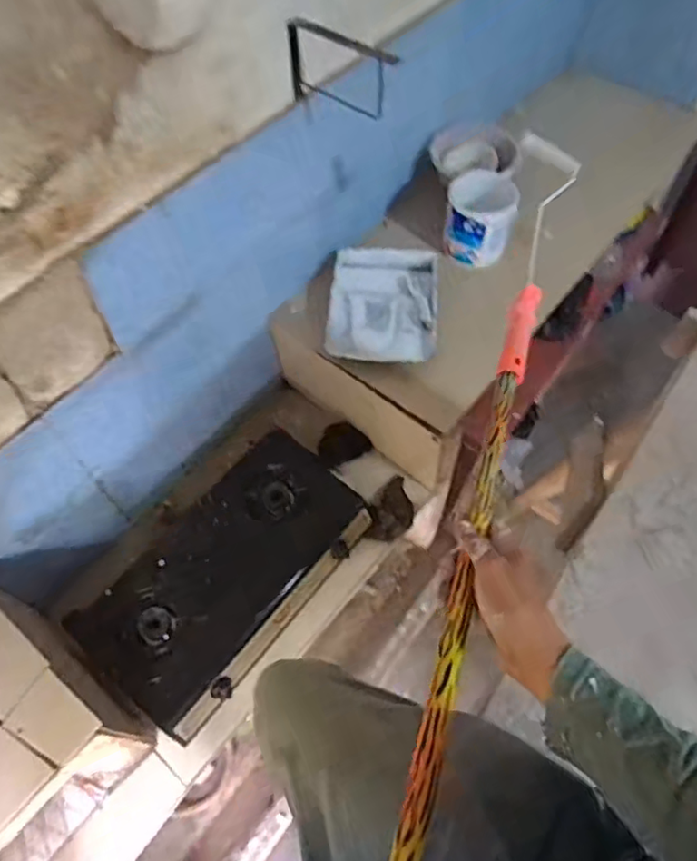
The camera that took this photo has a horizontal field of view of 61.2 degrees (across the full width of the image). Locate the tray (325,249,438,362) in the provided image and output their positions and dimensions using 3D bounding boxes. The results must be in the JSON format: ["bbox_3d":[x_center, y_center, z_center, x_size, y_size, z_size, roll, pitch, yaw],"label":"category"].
[{"bbox_3d":[0.092,-0.340,1.563,0.273,0.087,0.349,4,59,3],"label":"tray"}]

